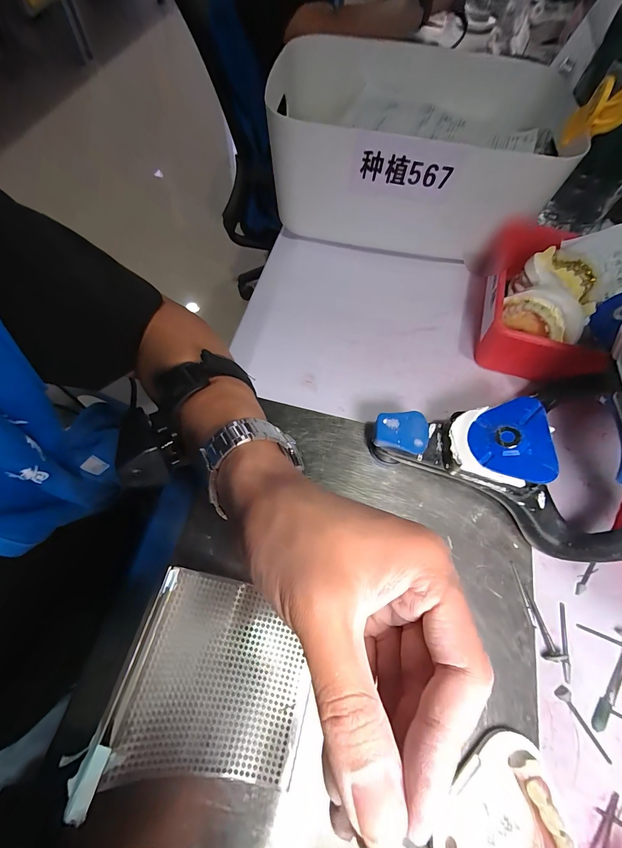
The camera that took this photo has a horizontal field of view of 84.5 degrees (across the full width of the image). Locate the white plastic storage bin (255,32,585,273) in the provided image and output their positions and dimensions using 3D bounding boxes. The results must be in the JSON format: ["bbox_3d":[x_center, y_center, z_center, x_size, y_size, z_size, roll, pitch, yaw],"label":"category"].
[{"bbox_3d":[0.114,-0.297,0.391,0.289,0.120,0.189,14,65,3],"label":"white plastic storage bin"}]

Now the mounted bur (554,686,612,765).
[{"bbox_3d":[0.178,0.193,0.221,0.008,0.006,0.044,-30,70,-16],"label":"mounted bur"}]

